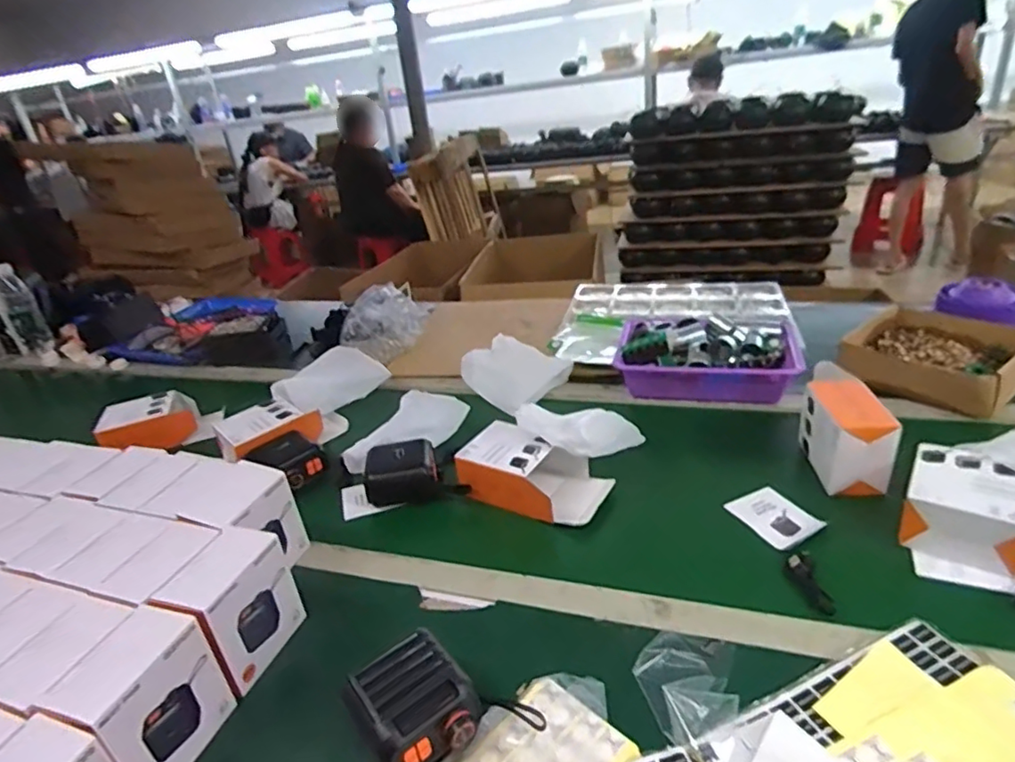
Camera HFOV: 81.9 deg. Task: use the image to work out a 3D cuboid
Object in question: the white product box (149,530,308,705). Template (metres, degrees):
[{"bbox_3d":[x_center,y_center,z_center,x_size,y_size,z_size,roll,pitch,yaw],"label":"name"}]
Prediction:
[{"bbox_3d":[-0.263,0.217,0.564,0.068,0.109,0.099,7,29,18],"label":"white product box"}]

